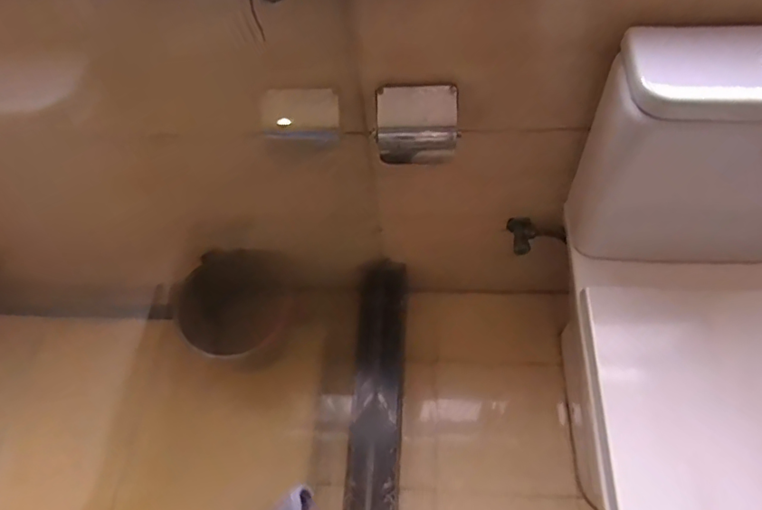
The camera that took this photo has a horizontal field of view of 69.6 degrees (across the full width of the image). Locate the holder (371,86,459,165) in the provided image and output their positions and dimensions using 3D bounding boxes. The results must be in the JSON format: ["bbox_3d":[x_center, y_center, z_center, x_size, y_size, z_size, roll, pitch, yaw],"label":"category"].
[{"bbox_3d":[0.054,-0.189,0.820,0.123,0.101,0.070,2,58,6],"label":"holder"}]

